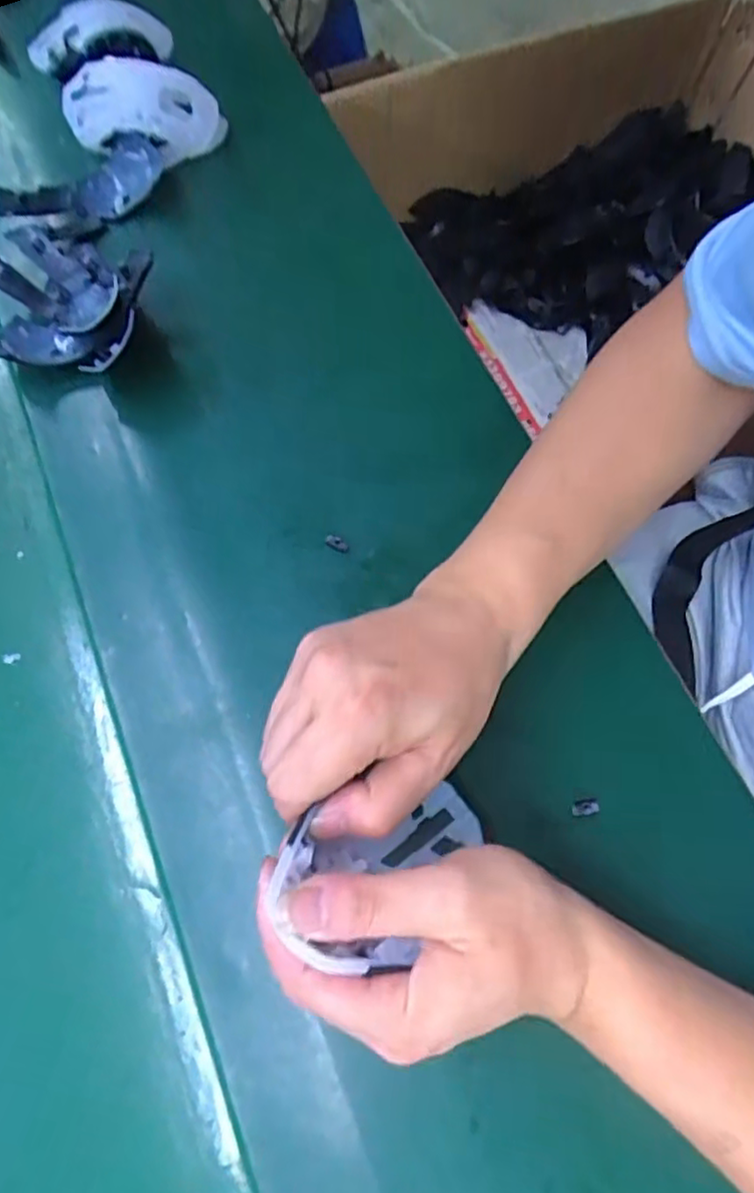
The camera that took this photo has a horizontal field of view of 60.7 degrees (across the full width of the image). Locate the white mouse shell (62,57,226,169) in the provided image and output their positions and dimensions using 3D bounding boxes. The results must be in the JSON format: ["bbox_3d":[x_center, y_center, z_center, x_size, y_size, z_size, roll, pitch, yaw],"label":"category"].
[{"bbox_3d":[-0.199,-0.401,0.530,0.128,0.034,0.066,15,71,8],"label":"white mouse shell"}]

